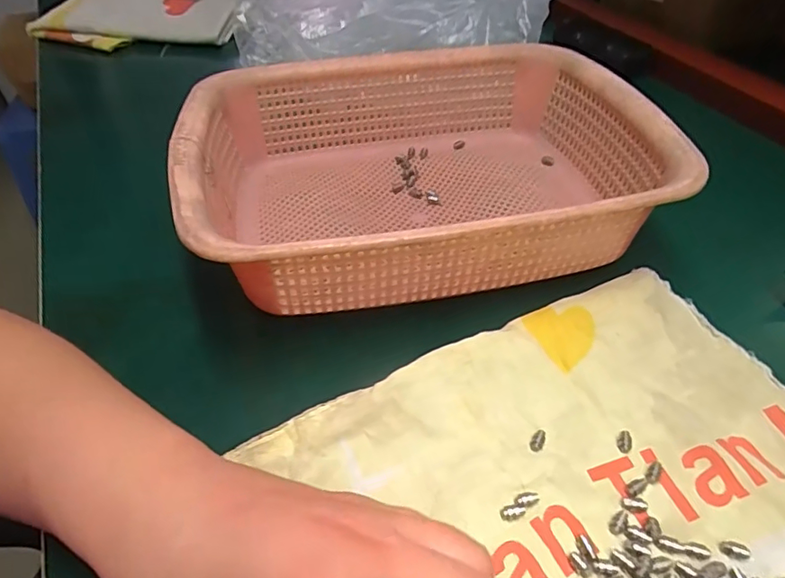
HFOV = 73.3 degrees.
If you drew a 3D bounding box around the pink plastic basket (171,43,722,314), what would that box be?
[{"bbox_3d":[0.017,-0.082,0.351,0.283,0.076,0.215,-11,46,-7],"label":"pink plastic basket"}]

